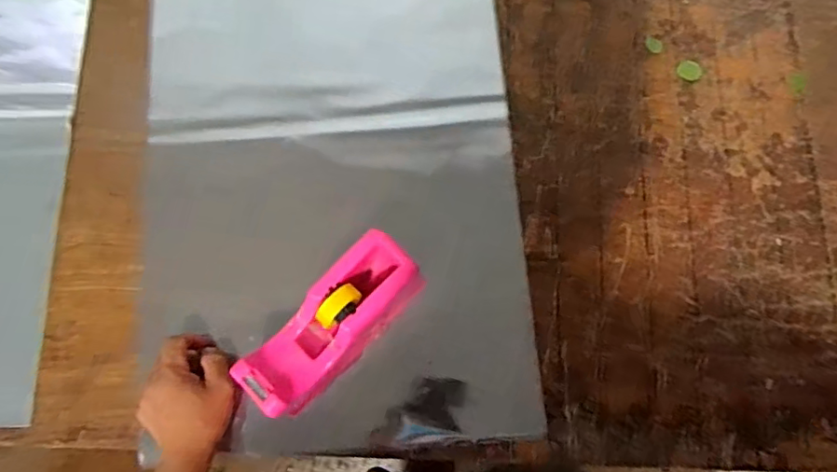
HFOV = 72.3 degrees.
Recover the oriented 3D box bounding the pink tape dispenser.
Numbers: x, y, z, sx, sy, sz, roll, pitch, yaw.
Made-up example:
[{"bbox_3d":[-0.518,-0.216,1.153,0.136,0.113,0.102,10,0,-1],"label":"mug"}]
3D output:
[{"bbox_3d":[-0.081,0.089,0.571,0.071,0.091,0.193,41,80,10],"label":"pink tape dispenser"}]

